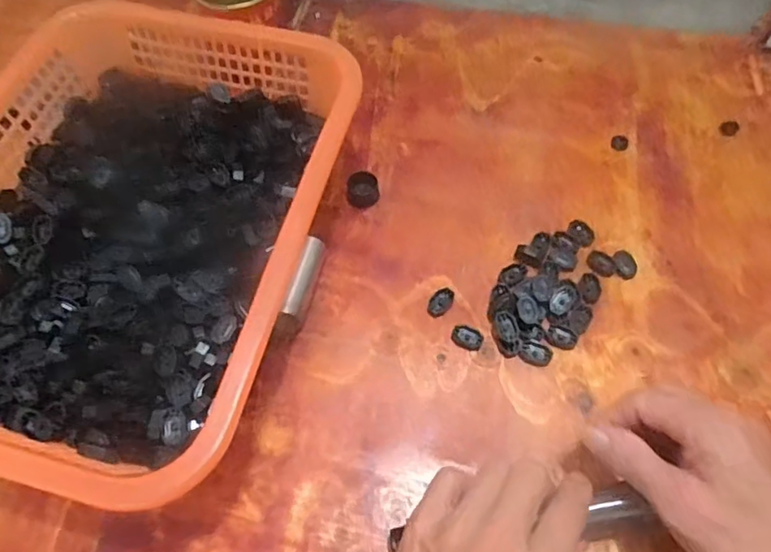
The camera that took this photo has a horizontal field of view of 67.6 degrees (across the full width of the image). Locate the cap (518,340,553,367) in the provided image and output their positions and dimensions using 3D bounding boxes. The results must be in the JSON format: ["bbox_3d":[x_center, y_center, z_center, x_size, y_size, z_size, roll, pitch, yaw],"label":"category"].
[{"bbox_3d":[0.104,0.053,0.399,0.022,0.005,0.016,27,65,14],"label":"cap"}]

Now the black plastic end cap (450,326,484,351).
[{"bbox_3d":[0.058,0.043,0.404,0.022,0.004,0.015,16,63,9],"label":"black plastic end cap"}]

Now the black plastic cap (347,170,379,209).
[{"bbox_3d":[-0.018,-0.069,0.465,0.025,0.016,0.025,-5,62,-2],"label":"black plastic cap"}]

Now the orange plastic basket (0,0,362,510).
[{"bbox_3d":[-0.175,-0.032,0.401,0.259,0.091,0.333,12,63,7],"label":"orange plastic basket"}]

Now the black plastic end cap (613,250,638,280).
[{"bbox_3d":[0.180,-0.009,0.431,0.017,0.008,0.022,-11,62,-5],"label":"black plastic end cap"}]

